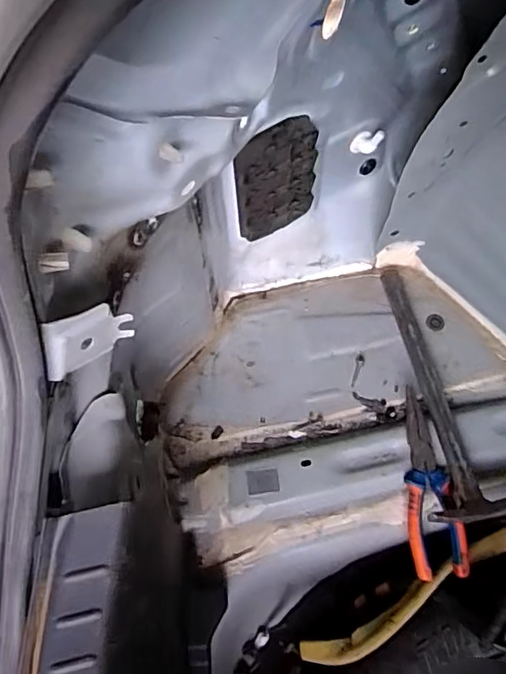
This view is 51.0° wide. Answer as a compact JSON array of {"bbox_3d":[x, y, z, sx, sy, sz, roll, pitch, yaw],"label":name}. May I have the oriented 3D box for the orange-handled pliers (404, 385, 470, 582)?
[{"bbox_3d":[0.190,0.156,0.579,0.058,0.028,0.192,-5,66,0],"label":"orange-handled pliers"}]

